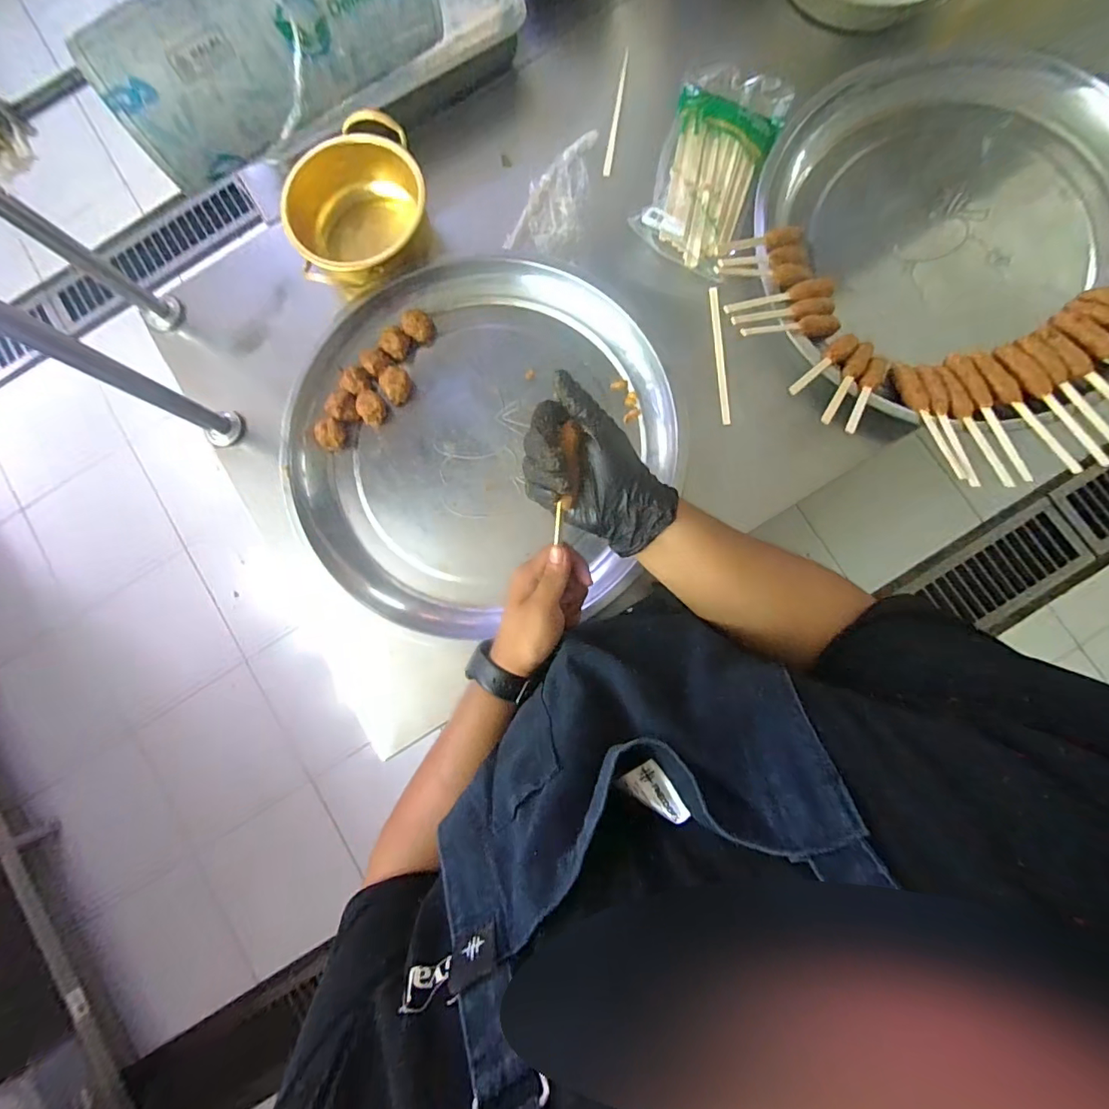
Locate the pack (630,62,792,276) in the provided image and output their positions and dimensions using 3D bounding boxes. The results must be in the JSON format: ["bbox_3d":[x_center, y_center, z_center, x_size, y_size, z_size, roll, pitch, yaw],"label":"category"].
[{"bbox_3d":[0.193,-0.492,0.636,0.136,0.036,0.269,23,86,6],"label":"pack"}]

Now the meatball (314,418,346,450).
[{"bbox_3d":[-0.282,-0.152,0.635,0.031,0.027,0.035,34,87,6],"label":"meatball"}]

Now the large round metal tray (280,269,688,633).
[{"bbox_3d":[-0.090,-0.139,0.622,0.443,0.073,0.455,0,84,4],"label":"large round metal tray"}]

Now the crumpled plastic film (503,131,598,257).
[{"bbox_3d":[0.001,-0.479,0.668,0.086,0.014,0.170,14,85,5],"label":"crumpled plastic film"}]

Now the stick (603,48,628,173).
[{"bbox_3d":[0.082,-0.584,0.662,0.009,0.004,0.177,9,85,5],"label":"stick"}]

